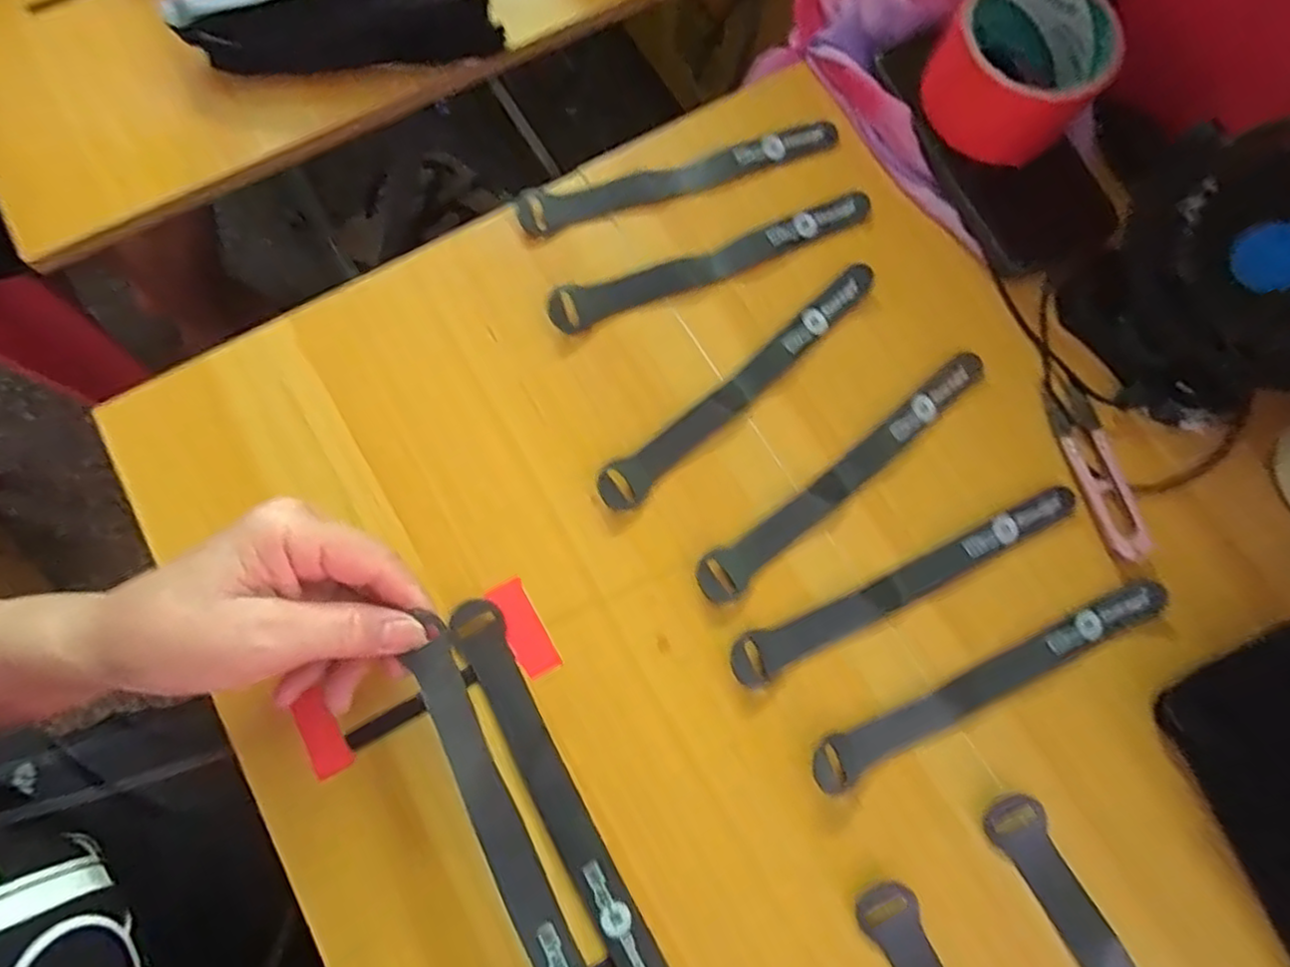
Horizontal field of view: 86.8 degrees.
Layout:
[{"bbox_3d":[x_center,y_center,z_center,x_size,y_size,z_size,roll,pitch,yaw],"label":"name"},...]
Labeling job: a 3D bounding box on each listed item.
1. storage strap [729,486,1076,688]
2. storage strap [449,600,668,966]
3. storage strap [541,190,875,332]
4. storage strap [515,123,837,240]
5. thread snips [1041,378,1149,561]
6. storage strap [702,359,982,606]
[{"bbox_3d":[0.131,0.048,0.341,0.194,0.006,0.022,-26,76,-7],"label":"storage strap"},{"bbox_3d":[-0.040,0.144,0.312,0.023,0.008,0.194,-28,76,-8],"label":"storage strap"},{"bbox_3d":[0.039,-0.127,0.383,0.193,0.011,0.021,-22,75,-6],"label":"storage strap"},{"bbox_3d":[0.021,-0.184,0.400,0.194,0.005,0.026,-19,75,-5],"label":"storage strap"},{"bbox_3d":[0.234,-0.007,0.352,0.025,0.004,0.094,-12,74,-3],"label":"thread snips"},{"bbox_3d":[0.105,-0.008,0.353,0.194,0.004,0.023,-40,78,-10],"label":"storage strap"}]

